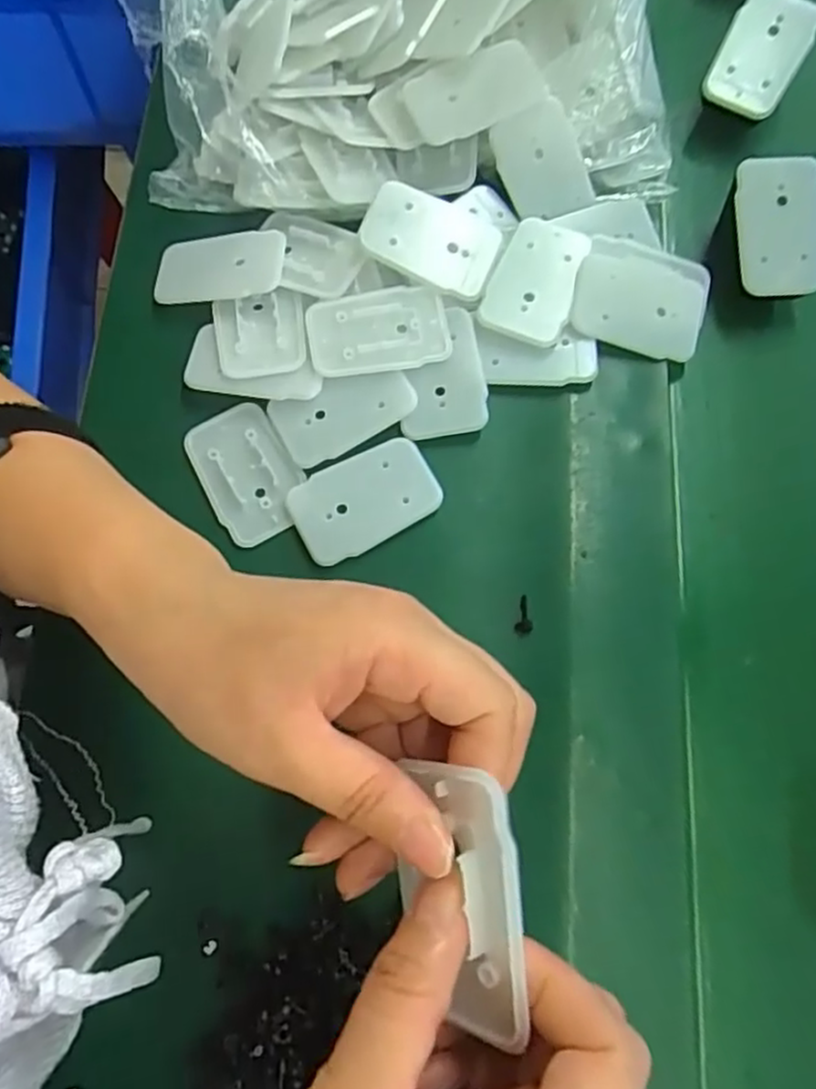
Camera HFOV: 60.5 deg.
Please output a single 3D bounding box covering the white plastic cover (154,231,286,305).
[{"bbox_3d":[-0.097,-0.143,0.361,0.065,0.006,0.037,-1,74,11],"label":"white plastic cover"}]

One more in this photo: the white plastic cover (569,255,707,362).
[{"bbox_3d":[0.115,-0.119,0.349,0.066,0.006,0.044,14,88,-5],"label":"white plastic cover"}]

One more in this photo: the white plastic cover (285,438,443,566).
[{"bbox_3d":[-0.021,-0.021,0.333,0.068,0.004,0.043,-26,76,-9],"label":"white plastic cover"}]

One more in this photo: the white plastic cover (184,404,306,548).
[{"bbox_3d":[-0.079,-0.035,0.341,0.044,0.008,0.067,-29,76,-10],"label":"white plastic cover"}]

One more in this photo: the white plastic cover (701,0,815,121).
[{"bbox_3d":[0.193,-0.267,0.381,0.043,0.011,0.059,26,105,2],"label":"white plastic cover"}]

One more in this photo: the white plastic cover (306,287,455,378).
[{"bbox_3d":[-0.014,-0.105,0.346,0.068,0.006,0.041,-6,74,-3],"label":"white plastic cover"}]

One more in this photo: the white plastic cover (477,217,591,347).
[{"bbox_3d":[0.065,-0.131,0.350,0.041,0.012,0.062,26,74,6],"label":"white plastic cover"}]

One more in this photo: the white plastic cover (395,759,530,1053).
[{"bbox_3d":[0.013,0.095,0.186,0.036,0.008,0.067,-6,87,42],"label":"white plastic cover"}]

